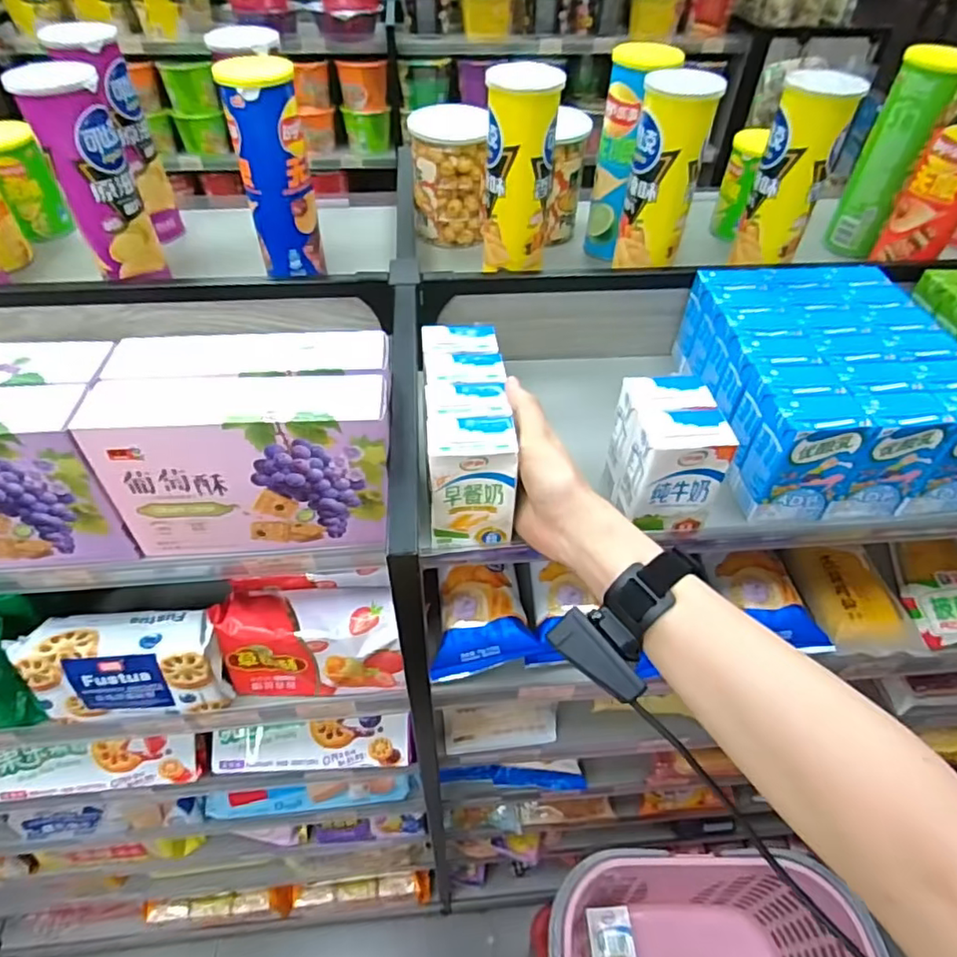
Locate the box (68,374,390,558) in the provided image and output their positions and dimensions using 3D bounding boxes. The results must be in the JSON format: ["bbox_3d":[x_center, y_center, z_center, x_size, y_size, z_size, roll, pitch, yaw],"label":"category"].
[{"bbox_3d":[-0.165,-0.012,0.451,0.198,0.130,0.065,0,47,-2],"label":"box"}]

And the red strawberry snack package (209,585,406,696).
[{"bbox_3d":[-0.152,0.146,0.563,0.159,0.097,0.071,0,47,-2],"label":"red strawberry snack package"}]

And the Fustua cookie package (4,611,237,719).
[{"bbox_3d":[-0.312,0.164,0.539,0.152,0.084,0.063,-2,47,-4],"label":"Fustua cookie package"}]

